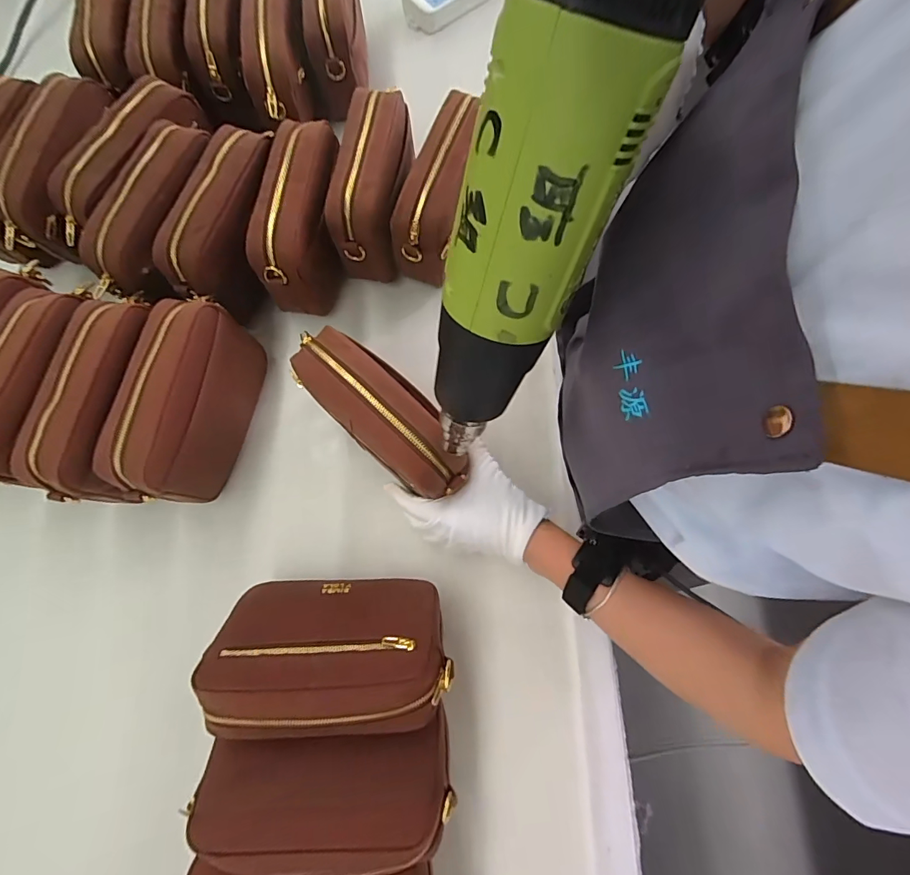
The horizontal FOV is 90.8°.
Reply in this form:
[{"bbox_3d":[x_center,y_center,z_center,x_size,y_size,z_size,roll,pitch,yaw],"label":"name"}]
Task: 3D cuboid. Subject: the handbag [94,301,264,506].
[{"bbox_3d":[-0.273,-0.032,0.462,0.069,0.127,0.196,10,74,5],"label":"handbag"}]

